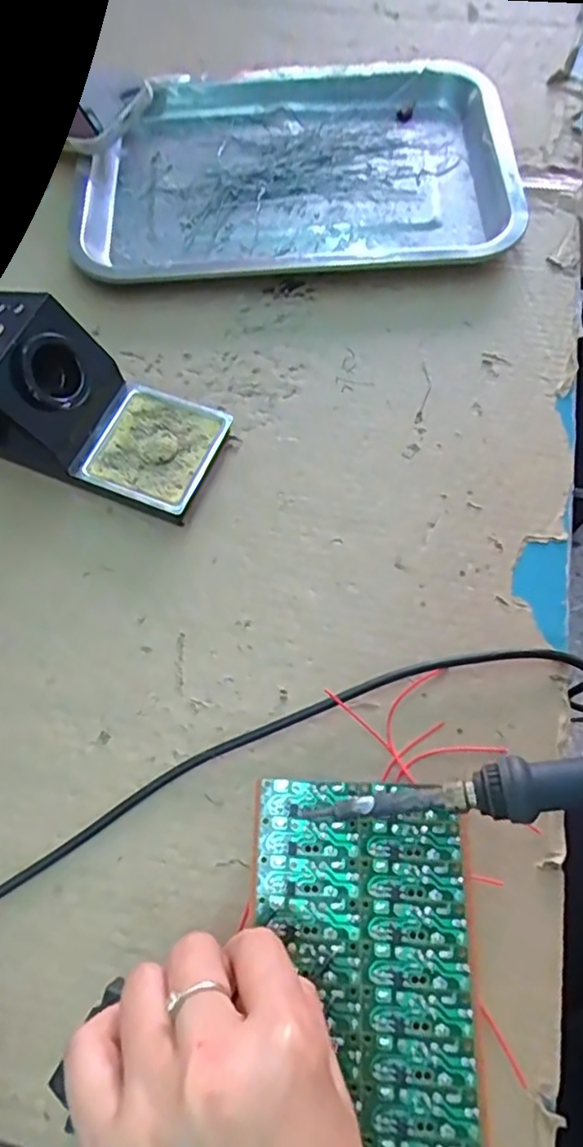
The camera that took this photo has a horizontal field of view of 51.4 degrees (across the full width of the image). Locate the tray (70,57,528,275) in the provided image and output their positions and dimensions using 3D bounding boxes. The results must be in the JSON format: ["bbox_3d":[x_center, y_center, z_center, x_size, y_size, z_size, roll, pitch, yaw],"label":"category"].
[{"bbox_3d":[0.001,-0.300,0.444,0.309,0.022,0.207,2,68,3],"label":"tray"}]

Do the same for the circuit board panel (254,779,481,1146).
[{"bbox_3d":[0.029,0.169,0.250,0.088,0.004,0.152,1,68,2],"label":"circuit board panel"}]

